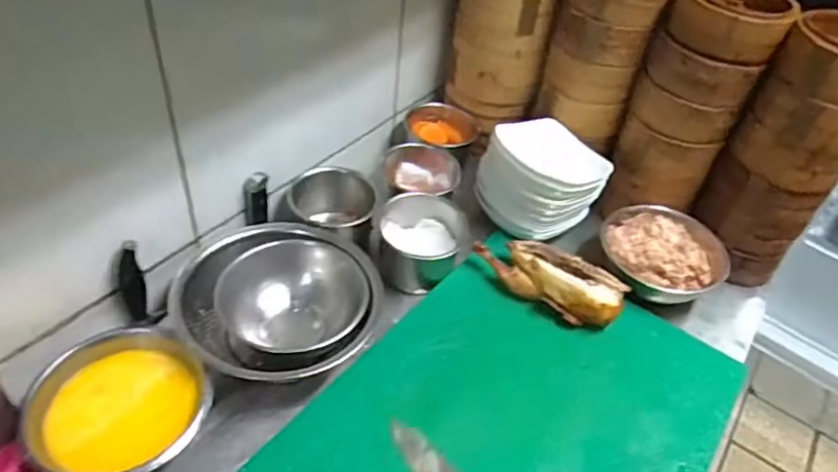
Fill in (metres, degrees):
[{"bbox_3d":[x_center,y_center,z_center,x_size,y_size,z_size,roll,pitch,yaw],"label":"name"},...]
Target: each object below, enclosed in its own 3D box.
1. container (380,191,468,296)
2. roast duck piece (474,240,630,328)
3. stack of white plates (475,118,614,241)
[{"bbox_3d":[0.003,0.007,0.840,0.115,0.091,0.115,6,42,-2],"label":"container"},{"bbox_3d":[0.174,0.053,0.807,0.193,0.043,0.084,25,45,18],"label":"roast duck piece"},{"bbox_3d":[0.186,-0.082,0.897,0.148,0.144,0.126,-18,48,-25],"label":"stack of white plates"}]

